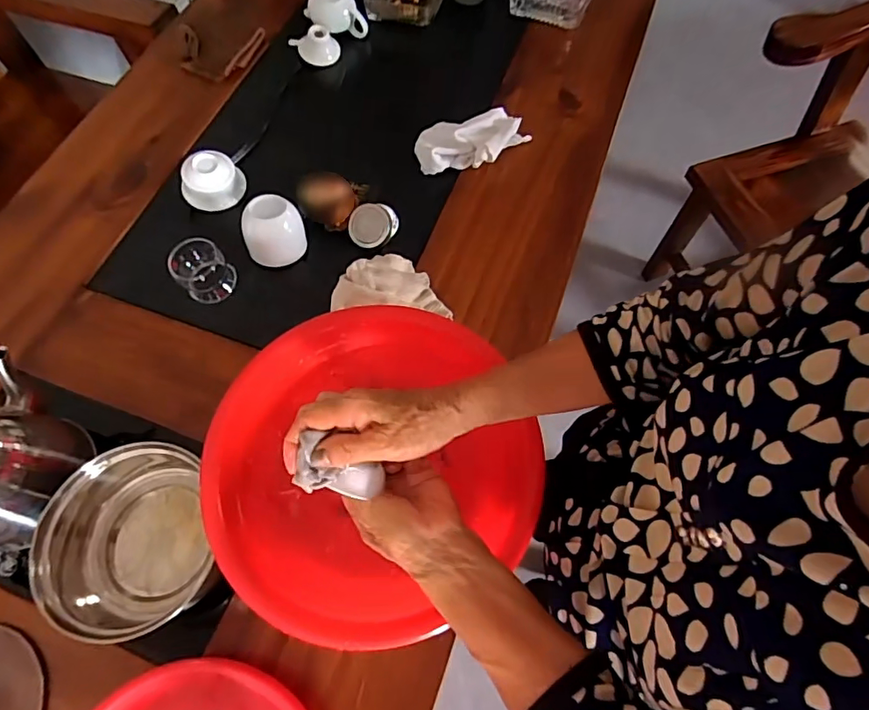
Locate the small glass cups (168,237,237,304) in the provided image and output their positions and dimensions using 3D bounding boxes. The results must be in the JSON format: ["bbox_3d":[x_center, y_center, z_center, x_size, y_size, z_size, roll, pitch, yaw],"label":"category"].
[{"bbox_3d":[-0.290,-0.106,0.638,0.063,0.055,0.052,-29,68,-11],"label":"small glass cups"}]

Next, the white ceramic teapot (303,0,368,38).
[{"bbox_3d":[-0.169,-0.571,0.850,0.070,0.061,0.094,-37,70,-15],"label":"white ceramic teapot"}]

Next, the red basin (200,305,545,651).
[{"bbox_3d":[-0.059,0.108,0.506,0.294,0.092,0.295,-1,65,1],"label":"red basin"}]

